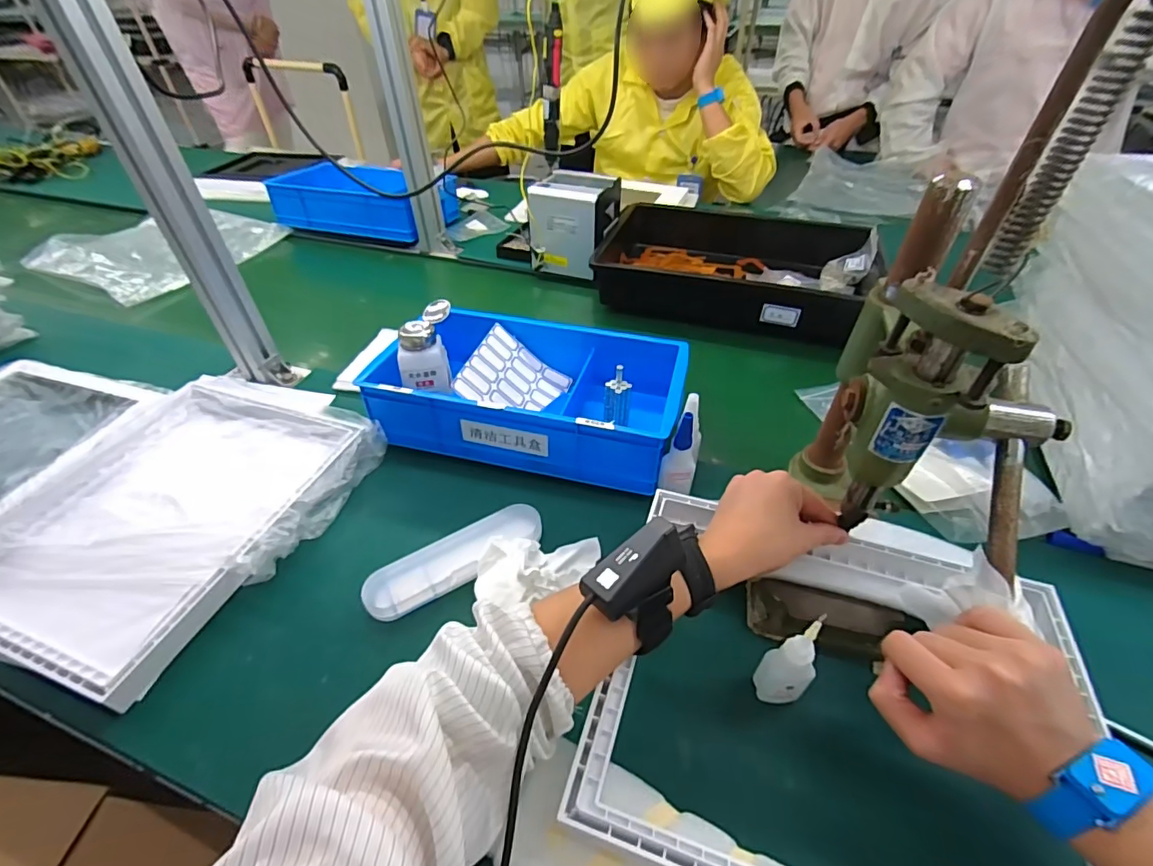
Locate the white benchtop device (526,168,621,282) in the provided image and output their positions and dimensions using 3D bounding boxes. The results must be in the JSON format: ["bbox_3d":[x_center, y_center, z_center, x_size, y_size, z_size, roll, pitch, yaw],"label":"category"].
[{"bbox_3d":[-0.005,-0.371,0.908,0.132,0.133,0.128,14,46,14],"label":"white benchtop device"}]

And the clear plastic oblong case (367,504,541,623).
[{"bbox_3d":[-0.117,0.122,0.501,0.175,0.021,0.055,-23,48,-21],"label":"clear plastic oblong case"}]

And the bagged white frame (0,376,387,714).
[{"bbox_3d":[-0.424,0.073,0.554,0.314,0.040,0.374,15,46,16],"label":"bagged white frame"}]

